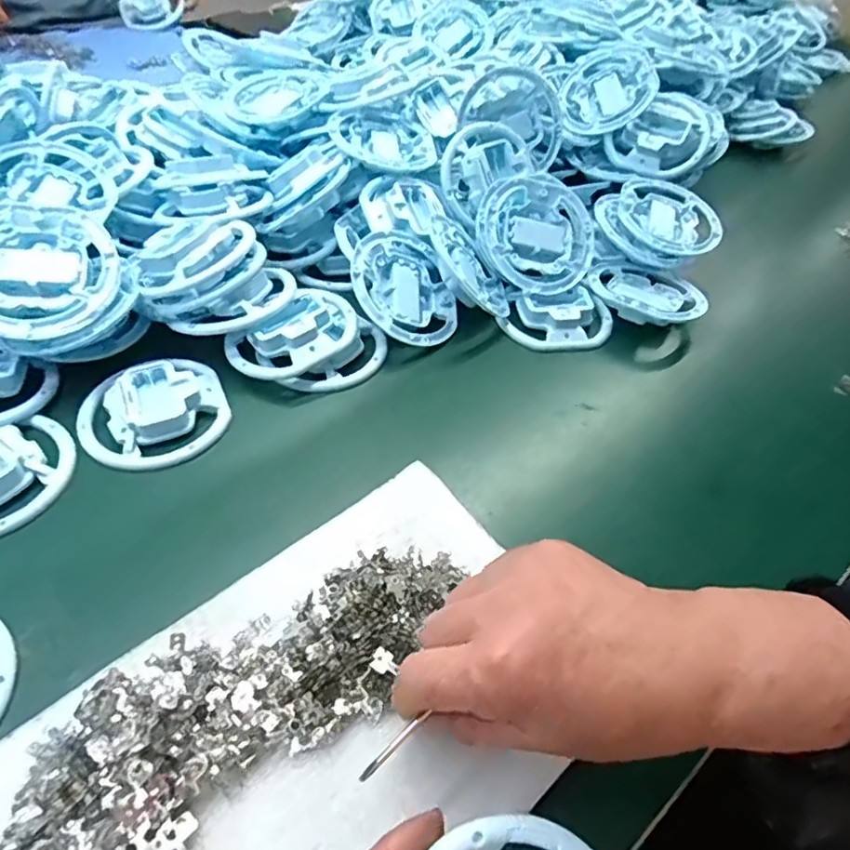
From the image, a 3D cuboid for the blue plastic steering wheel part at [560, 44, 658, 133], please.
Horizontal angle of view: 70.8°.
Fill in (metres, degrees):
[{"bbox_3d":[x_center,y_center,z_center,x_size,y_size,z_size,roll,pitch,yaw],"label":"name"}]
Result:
[{"bbox_3d":[0.190,-0.354,0.624,0.092,0.015,0.116,-15,64,27],"label":"blue plastic steering wheel part"}]

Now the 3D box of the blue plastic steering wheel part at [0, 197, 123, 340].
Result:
[{"bbox_3d":[-0.274,-0.104,0.421,0.105,0.026,0.099,8,68,-13],"label":"blue plastic steering wheel part"}]

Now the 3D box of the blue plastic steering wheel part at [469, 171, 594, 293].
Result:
[{"bbox_3d":[0.098,-0.169,0.537,0.105,0.023,0.110,2,85,-19],"label":"blue plastic steering wheel part"}]

